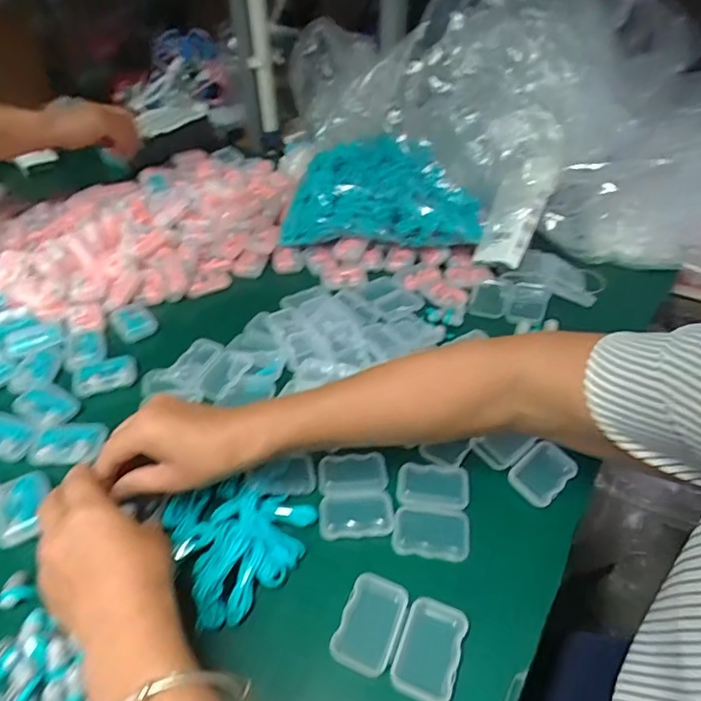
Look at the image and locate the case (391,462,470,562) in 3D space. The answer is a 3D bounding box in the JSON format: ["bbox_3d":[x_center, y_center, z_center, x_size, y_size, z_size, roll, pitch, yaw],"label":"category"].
[{"bbox_3d":[0.063,0.120,0.386,0.055,0.006,0.074,6,41,7],"label":"case"}]

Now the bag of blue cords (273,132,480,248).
[{"bbox_3d":[0.042,-0.197,0.672,0.255,0.109,0.139,3,41,4],"label":"bag of blue cords"}]

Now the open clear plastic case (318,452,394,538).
[{"bbox_3d":[0.003,0.111,0.399,0.055,0.010,0.074,-3,41,-3],"label":"open clear plastic case"}]

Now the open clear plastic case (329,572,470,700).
[{"bbox_3d":[0.031,0.180,0.318,0.075,0.008,0.057,16,44,18],"label":"open clear plastic case"}]

